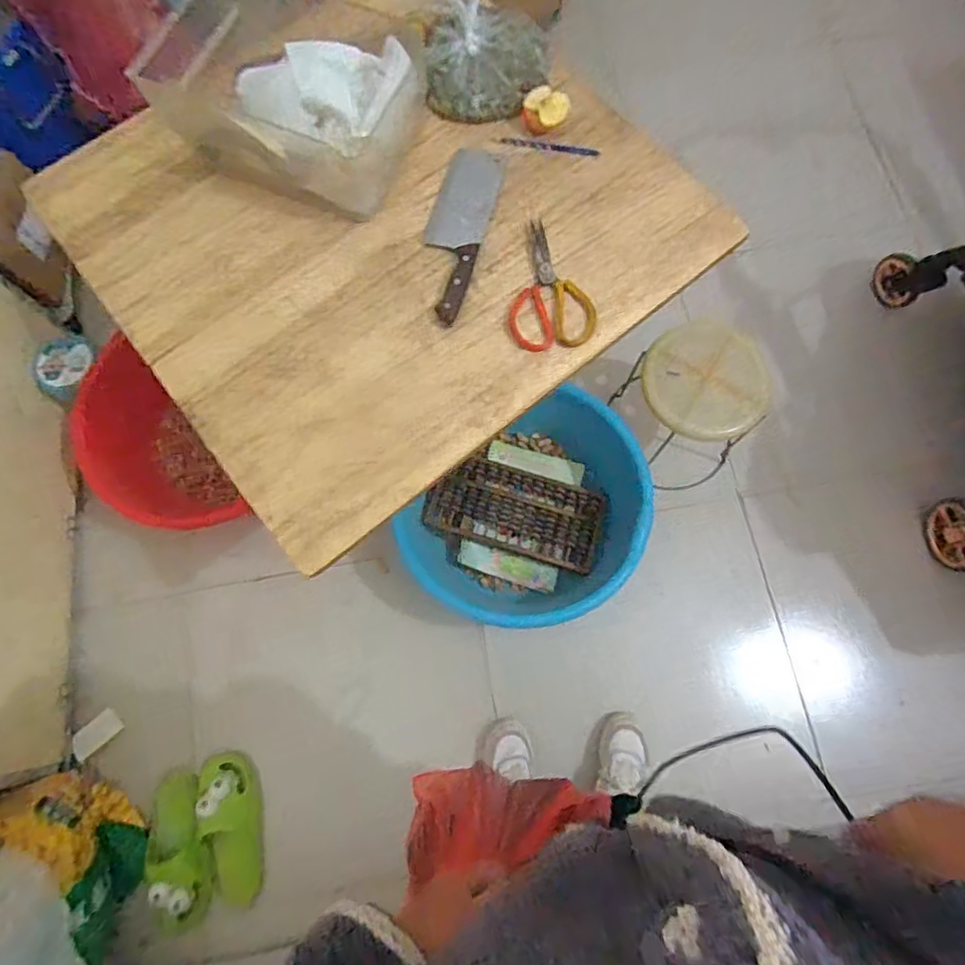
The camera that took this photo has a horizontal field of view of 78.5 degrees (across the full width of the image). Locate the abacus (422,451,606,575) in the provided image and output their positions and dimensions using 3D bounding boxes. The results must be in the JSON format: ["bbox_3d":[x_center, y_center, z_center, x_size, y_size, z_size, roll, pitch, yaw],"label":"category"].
[{"bbox_3d":[0.069,0.057,1.229,0.351,0.041,0.181,16,76,6],"label":"abacus"}]

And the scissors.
[{"bbox_3d":[0.087,-0.276,0.819,0.114,0.012,0.194,-9,74,0],"label":"scissors"}]

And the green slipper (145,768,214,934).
[{"bbox_3d":[-0.567,0.675,1.088,0.108,0.067,0.256,-17,75,-3],"label":"green slipper"}]

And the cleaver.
[{"bbox_3d":[-0.041,-0.362,0.841,0.085,0.020,0.288,14,76,6],"label":"cleaver"}]

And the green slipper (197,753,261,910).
[{"bbox_3d":[-0.476,0.656,1.125,0.093,0.067,0.267,-16,74,-2],"label":"green slipper"}]

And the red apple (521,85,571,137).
[{"bbox_3d":[0.094,-0.550,0.883,0.069,0.040,0.064,3,75,3],"label":"red apple"}]

